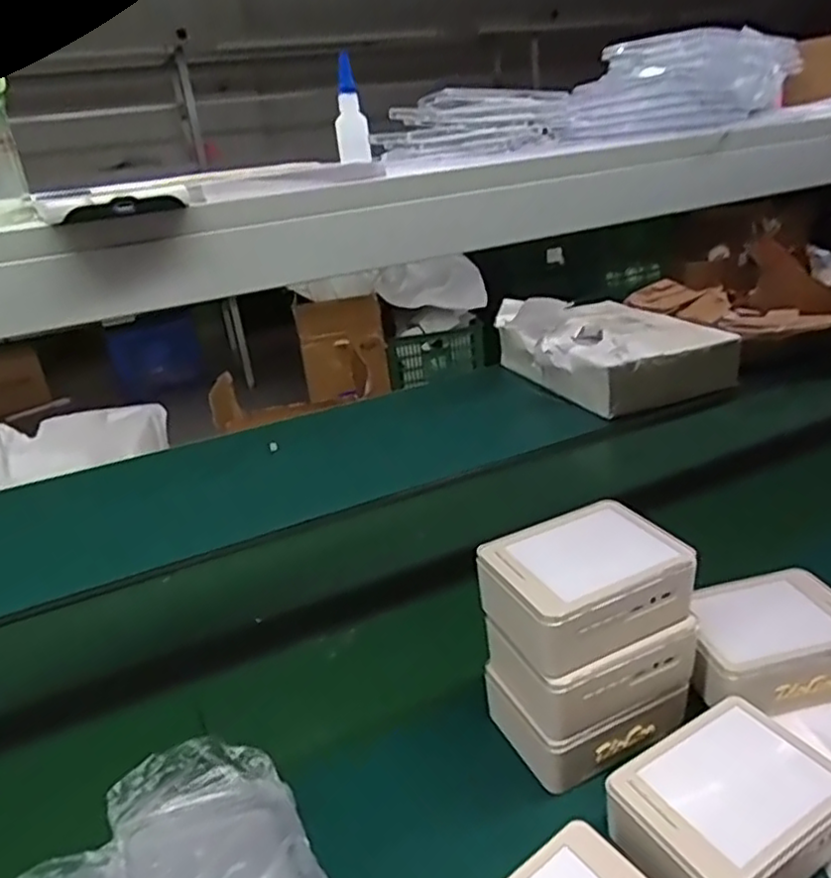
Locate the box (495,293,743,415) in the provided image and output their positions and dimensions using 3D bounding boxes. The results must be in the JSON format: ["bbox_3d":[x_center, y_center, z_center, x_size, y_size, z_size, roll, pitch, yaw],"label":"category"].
[{"bbox_3d":[0.365,-0.182,1.309,0.304,0.125,0.381,-13,25,-14],"label":"box"}]

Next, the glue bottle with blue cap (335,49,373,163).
[{"bbox_3d":[-0.074,-0.372,0.768,0.037,0.108,0.025,-7,24,-1],"label":"glue bottle with blue cap"}]

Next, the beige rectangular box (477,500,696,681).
[{"bbox_3d":[0.129,0.110,0.536,0.146,0.058,0.107,-16,25,-20],"label":"beige rectangular box"}]

